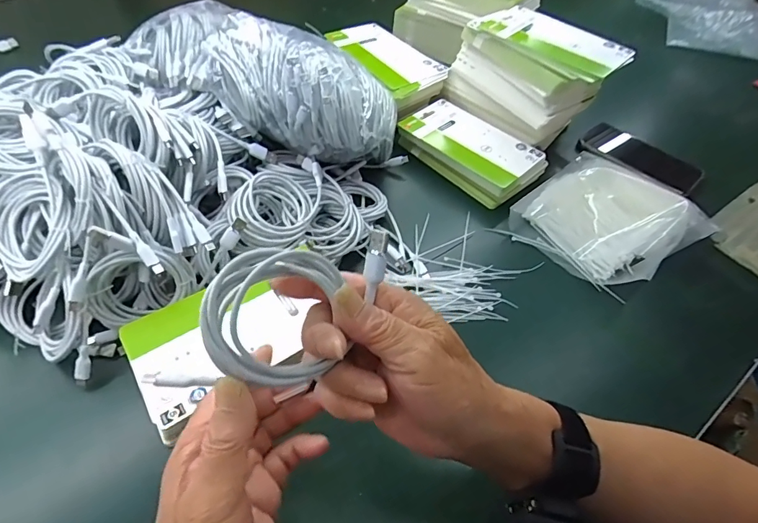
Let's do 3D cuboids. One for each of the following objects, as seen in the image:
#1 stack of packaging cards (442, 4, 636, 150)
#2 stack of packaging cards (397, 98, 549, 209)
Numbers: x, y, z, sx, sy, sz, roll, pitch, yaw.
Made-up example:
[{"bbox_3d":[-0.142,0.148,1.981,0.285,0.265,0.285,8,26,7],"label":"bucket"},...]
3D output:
[{"bbox_3d":[0.213,-0.265,0.630,0.125,0.108,0.202,-32,61,-27],"label":"stack of packaging cards"},{"bbox_3d":[0.126,-0.157,0.619,0.188,0.042,0.109,39,58,23],"label":"stack of packaging cards"}]

